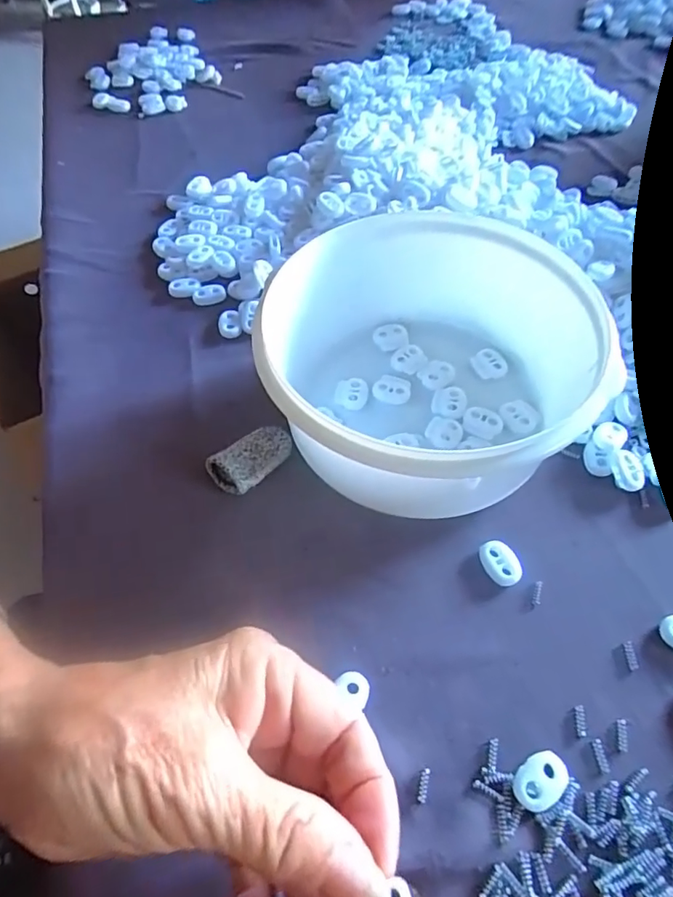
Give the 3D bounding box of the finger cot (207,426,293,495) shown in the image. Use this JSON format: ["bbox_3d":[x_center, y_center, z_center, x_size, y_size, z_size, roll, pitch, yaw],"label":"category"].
[{"bbox_3d":[-0.046,0.004,0.281,0.045,0.010,0.027,-39,64,-22],"label":"finger cot"}]

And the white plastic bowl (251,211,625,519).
[{"bbox_3d":[0.047,-0.042,0.268,0.142,0.075,0.156,0,57,1],"label":"white plastic bowl"}]

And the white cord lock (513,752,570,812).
[{"bbox_3d":[0.079,0.128,0.199,0.023,0.004,0.015,-31,62,-18],"label":"white cord lock"}]

